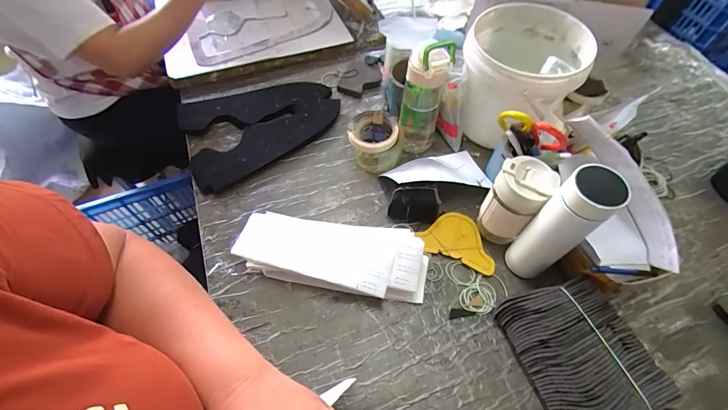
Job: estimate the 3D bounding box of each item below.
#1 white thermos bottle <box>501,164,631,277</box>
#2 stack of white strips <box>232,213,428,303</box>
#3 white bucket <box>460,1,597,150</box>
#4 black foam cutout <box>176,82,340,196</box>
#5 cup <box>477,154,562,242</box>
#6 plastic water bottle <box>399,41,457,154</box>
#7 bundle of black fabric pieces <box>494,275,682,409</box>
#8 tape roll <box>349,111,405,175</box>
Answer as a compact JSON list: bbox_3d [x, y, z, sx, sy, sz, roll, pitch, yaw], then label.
[{"bbox_3d":[0.272,0.036,0.495,0.060,0.227,0.063,-32,64,-18],"label":"white thermos bottle"},{"bbox_3d":[-0.052,0.081,0.577,0.305,0.044,0.112,8,59,5],"label":"stack of white strips"},{"bbox_3d":[0.290,-0.237,0.682,0.208,0.187,0.222,20,61,12],"label":"white bucket"},{"bbox_3d":[-0.209,-0.169,0.743,0.318,0.026,0.237,-22,61,-13],"label":"black foam cutout"},{"bbox_3d":[0.239,-0.005,0.564,0.075,0.147,0.069,0,59,0],"label":"cup"},{"bbox_3d":[0.108,-0.195,0.637,0.077,0.227,0.066,9,59,6],"label":"plastic water bottle"},{"bbox_3d":[0.299,0.203,0.473,0.142,0.096,0.192,-17,60,-10],"label":"bundle of black fabric pieces"},{"bbox_3d":[0.023,-0.122,0.681,0.103,0.075,0.091,2,59,1],"label":"tape roll"}]

